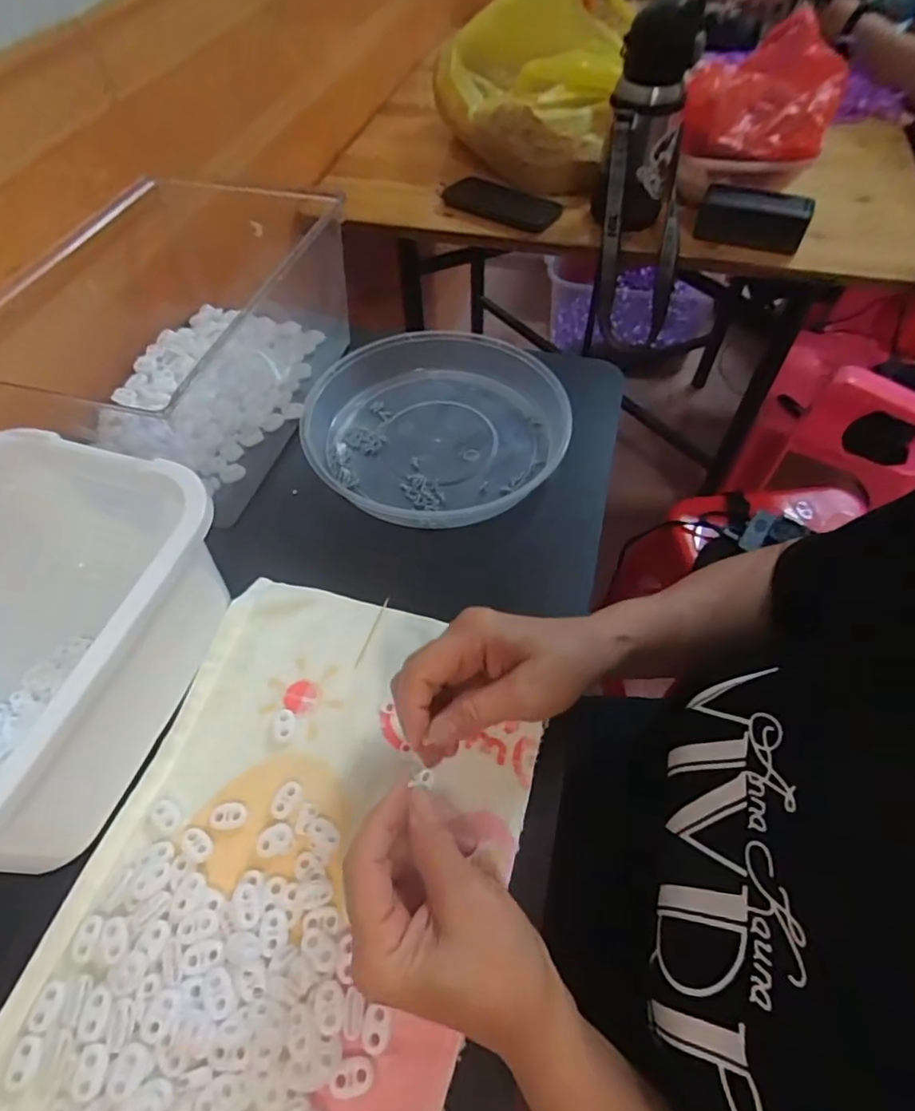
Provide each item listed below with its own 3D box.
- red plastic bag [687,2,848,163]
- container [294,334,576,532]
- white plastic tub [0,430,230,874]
[{"bbox_3d":[0.399,-0.601,0.757,0.170,0.085,0.234,21,59,14],"label":"red plastic bag"},{"bbox_3d":[-0.021,-0.121,0.538,0.223,0.039,0.211,1,55,-1],"label":"container"},{"bbox_3d":[-0.274,0.064,0.369,0.188,0.135,0.239,15,56,9],"label":"white plastic tub"}]

